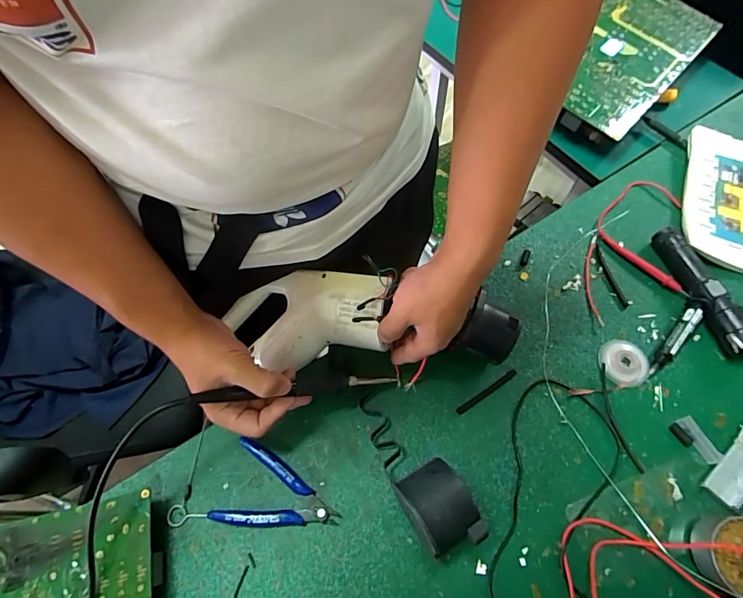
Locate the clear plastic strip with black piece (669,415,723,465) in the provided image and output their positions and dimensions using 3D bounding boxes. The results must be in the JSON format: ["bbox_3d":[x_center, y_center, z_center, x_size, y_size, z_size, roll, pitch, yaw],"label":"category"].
[{"bbox_3d":[0.328,0.143,0.420,0.019,0.013,0.049,-29,67,-14],"label":"clear plastic strip with black piece"}]

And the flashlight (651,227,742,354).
[{"bbox_3d":[0.380,-0.014,0.483,0.029,0.034,0.160,-14,64,-7],"label":"flashlight"}]

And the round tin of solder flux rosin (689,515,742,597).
[{"bbox_3d":[0.320,0.223,0.363,0.056,0.036,0.060,0,64,0],"label":"round tin of solder flux rosin"}]

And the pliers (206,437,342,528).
[{"bbox_3d":[-0.090,0.197,0.411,0.119,0.013,0.077,20,65,9],"label":"pliers"}]

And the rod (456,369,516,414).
[{"bbox_3d":[0.126,0.101,0.456,0.080,0.007,0.007,-31,68,-15],"label":"rod"}]

